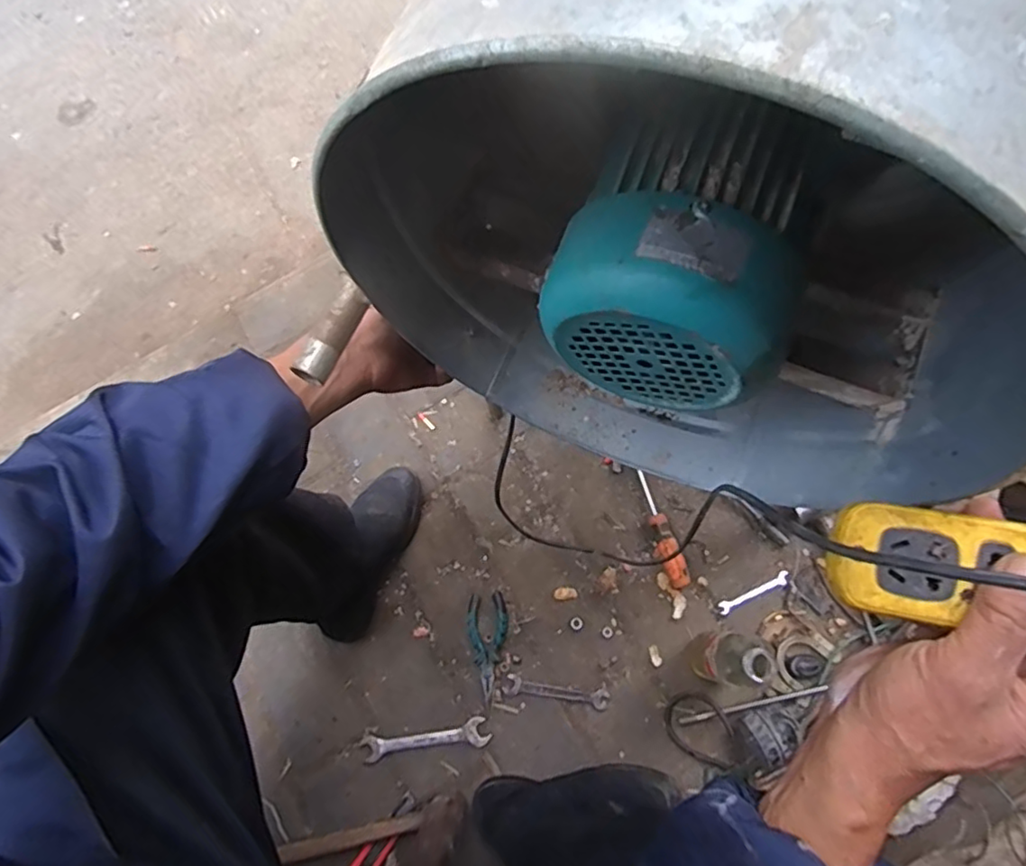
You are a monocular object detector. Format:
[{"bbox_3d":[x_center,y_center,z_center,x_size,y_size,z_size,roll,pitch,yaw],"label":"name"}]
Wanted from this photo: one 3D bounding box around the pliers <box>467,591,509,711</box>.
[{"bbox_3d":[-0.032,0.307,0.866,0.057,0.018,0.148,-6,72,0],"label":"pliers"}]

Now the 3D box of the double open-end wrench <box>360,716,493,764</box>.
[{"bbox_3d":[-0.120,0.426,0.841,0.176,0.014,0.036,-10,72,-1],"label":"double open-end wrench"}]

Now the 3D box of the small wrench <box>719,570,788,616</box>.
[{"bbox_3d":[0.349,0.231,0.879,0.113,0.008,0.018,-25,73,-6],"label":"small wrench"}]

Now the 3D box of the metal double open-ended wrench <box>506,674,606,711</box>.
[{"bbox_3d":[0.060,0.361,0.849,0.136,0.008,0.028,6,73,4],"label":"metal double open-ended wrench"}]

